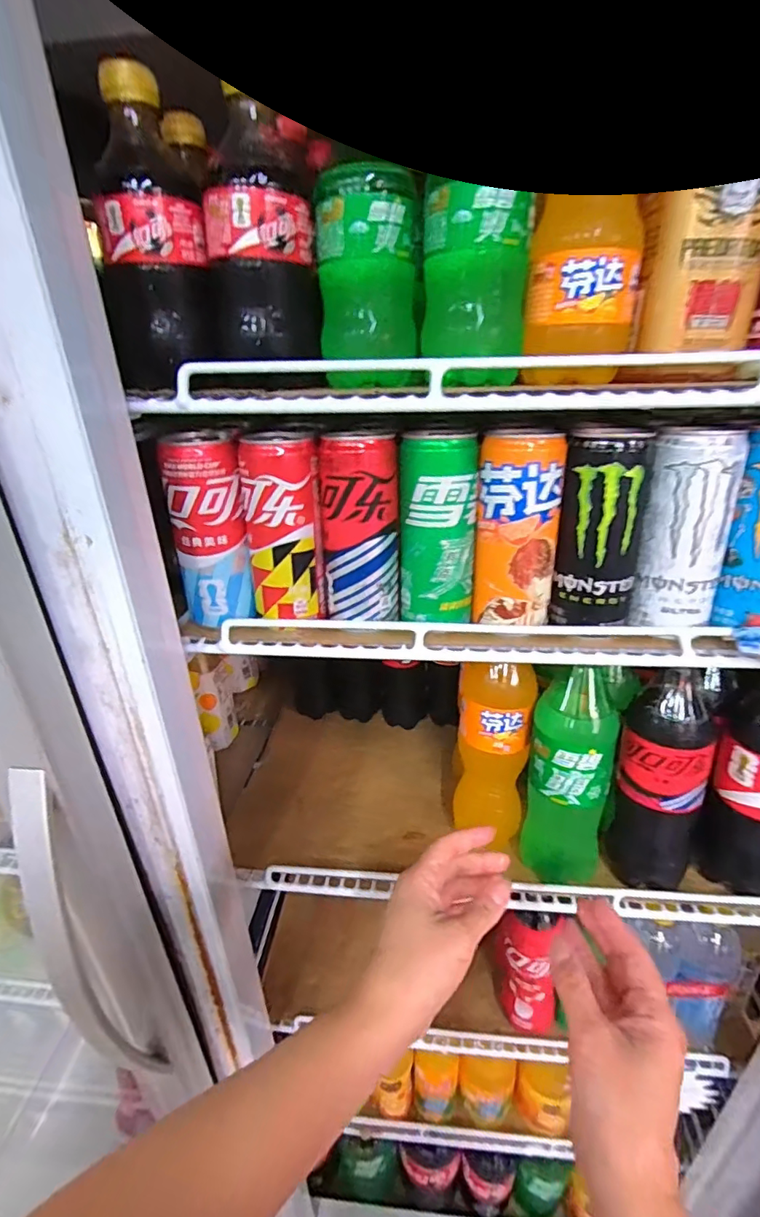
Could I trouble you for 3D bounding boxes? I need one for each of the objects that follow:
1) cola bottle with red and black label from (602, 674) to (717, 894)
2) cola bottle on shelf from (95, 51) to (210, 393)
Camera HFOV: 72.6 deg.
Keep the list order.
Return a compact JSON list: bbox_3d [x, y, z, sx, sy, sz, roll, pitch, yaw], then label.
[{"bbox_3d":[0.258,0.166,0.478,0.076,0.235,0.065,17,32,33],"label":"cola bottle with red and black label"},{"bbox_3d":[-0.137,-0.218,0.308,0.060,0.153,0.063,-10,28,-16],"label":"cola bottle on shelf"}]

